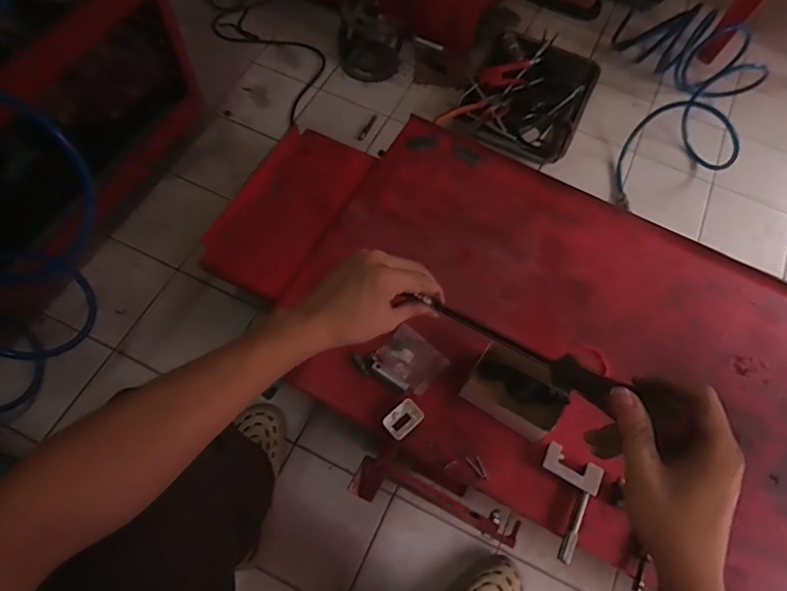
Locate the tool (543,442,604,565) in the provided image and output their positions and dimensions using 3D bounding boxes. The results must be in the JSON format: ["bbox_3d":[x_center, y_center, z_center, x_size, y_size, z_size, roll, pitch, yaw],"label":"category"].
[{"bbox_3d":[0.239,0.291,0.725,0.080,0.019,0.141,27,66,9],"label":"tool"}]

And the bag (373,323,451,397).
[{"bbox_3d":[0.028,0.107,0.820,0.096,0.023,0.093,35,67,12],"label":"bag"}]

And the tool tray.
[{"bbox_3d":[0.339,-0.516,1.297,0.298,0.076,0.369,24,65,8],"label":"tool tray"}]

